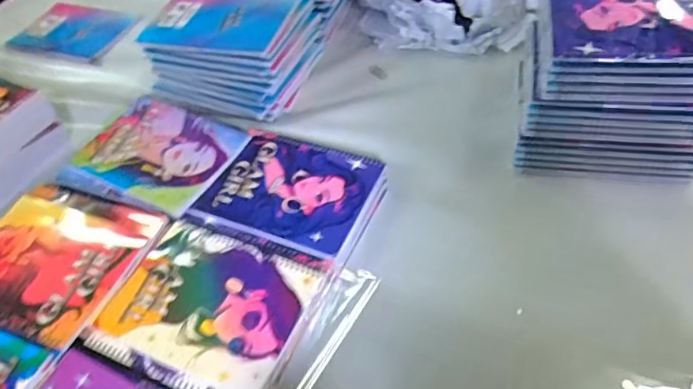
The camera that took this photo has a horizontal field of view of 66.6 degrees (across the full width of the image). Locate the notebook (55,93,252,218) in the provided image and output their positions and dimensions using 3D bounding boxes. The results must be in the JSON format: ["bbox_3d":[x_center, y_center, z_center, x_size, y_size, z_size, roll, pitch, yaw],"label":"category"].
[{"bbox_3d":[-0.246,-0.059,0.686,0.202,0.013,0.163,15,53,18],"label":"notebook"}]

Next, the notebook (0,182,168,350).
[{"bbox_3d":[-0.342,0.065,0.608,0.203,0.009,0.184,14,53,18],"label":"notebook"}]

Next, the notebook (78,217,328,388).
[{"bbox_3d":[-0.145,0.113,0.538,0.204,0.011,0.160,15,55,20],"label":"notebook"}]

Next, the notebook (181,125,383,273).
[{"bbox_3d":[-0.065,0.004,0.634,0.196,0.031,0.161,18,54,20],"label":"notebook"}]

